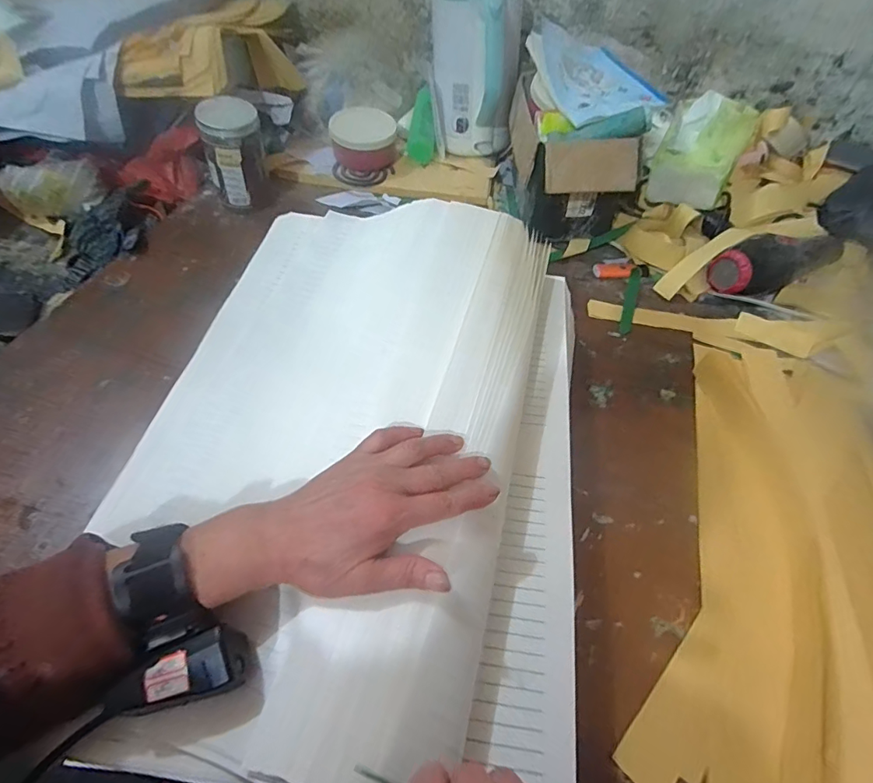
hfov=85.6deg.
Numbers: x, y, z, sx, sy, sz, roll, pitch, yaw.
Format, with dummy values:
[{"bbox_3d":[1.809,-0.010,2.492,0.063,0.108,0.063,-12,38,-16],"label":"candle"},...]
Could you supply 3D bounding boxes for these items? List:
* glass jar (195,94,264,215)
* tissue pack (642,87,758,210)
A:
[{"bbox_3d":[-0.300,-0.348,0.702,0.065,0.147,0.065,3,52,-4],"label":"glass jar"},{"bbox_3d":[0.415,-0.375,0.738,0.111,0.138,0.159,23,51,24],"label":"tissue pack"}]

